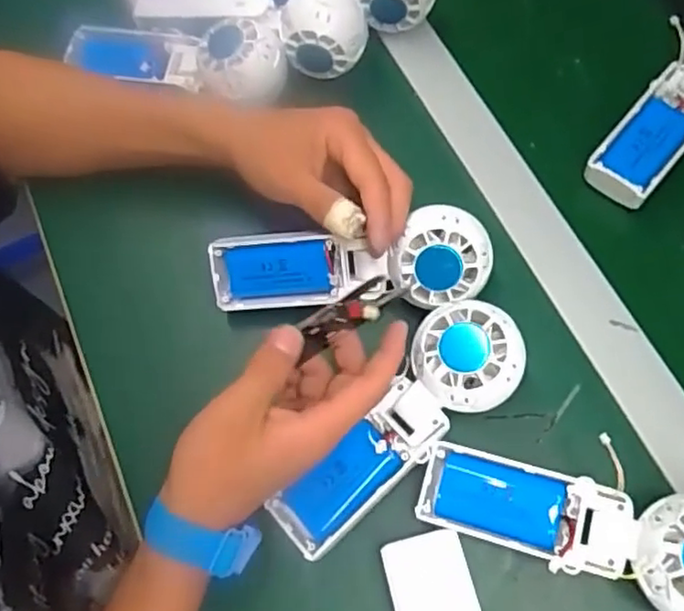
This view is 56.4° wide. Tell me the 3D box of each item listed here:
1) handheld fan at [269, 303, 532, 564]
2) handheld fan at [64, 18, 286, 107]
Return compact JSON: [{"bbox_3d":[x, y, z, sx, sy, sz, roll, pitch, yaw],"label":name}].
[{"bbox_3d":[0.033,0.070,0.367,0.170,0.025,0.054,-46,73,2],"label":"handheld fan"},{"bbox_3d":[-0.126,-0.188,0.481,0.176,0.038,0.067,13,69,20],"label":"handheld fan"}]

